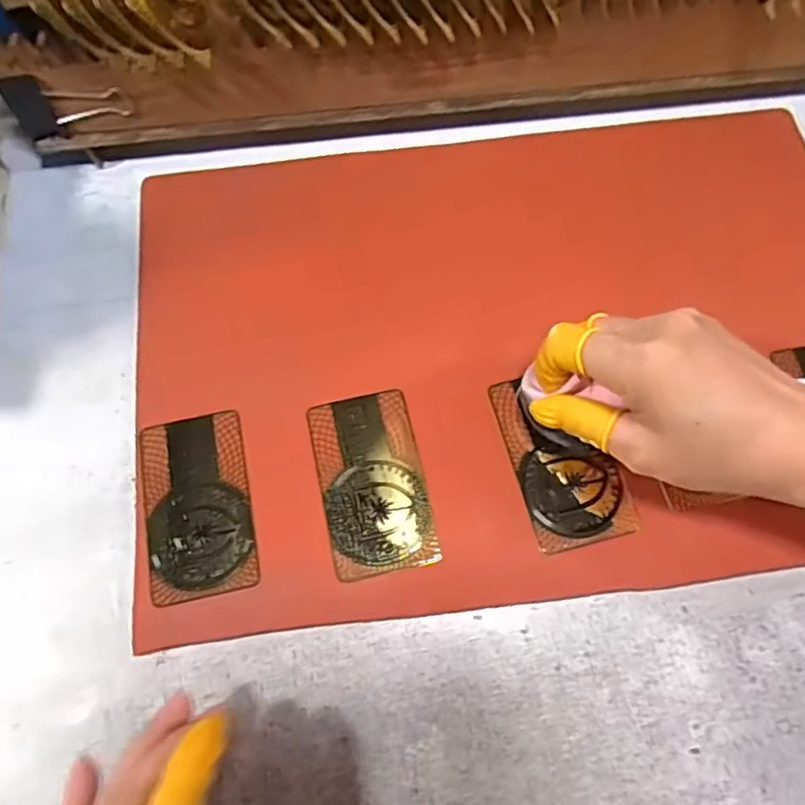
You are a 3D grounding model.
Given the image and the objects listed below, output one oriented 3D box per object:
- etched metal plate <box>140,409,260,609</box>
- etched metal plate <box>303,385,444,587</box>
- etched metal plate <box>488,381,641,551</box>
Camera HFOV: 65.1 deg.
[{"bbox_3d":[-0.096,0.047,0.295,0.048,0.004,0.085,-12,68,-4],"label":"etched metal plate"},{"bbox_3d":[-0.014,0.037,0.300,0.048,0.005,0.085,-12,69,-4],"label":"etched metal plate"},{"bbox_3d":[0.076,0.025,0.299,0.047,0.007,0.084,-15,71,-1],"label":"etched metal plate"}]

